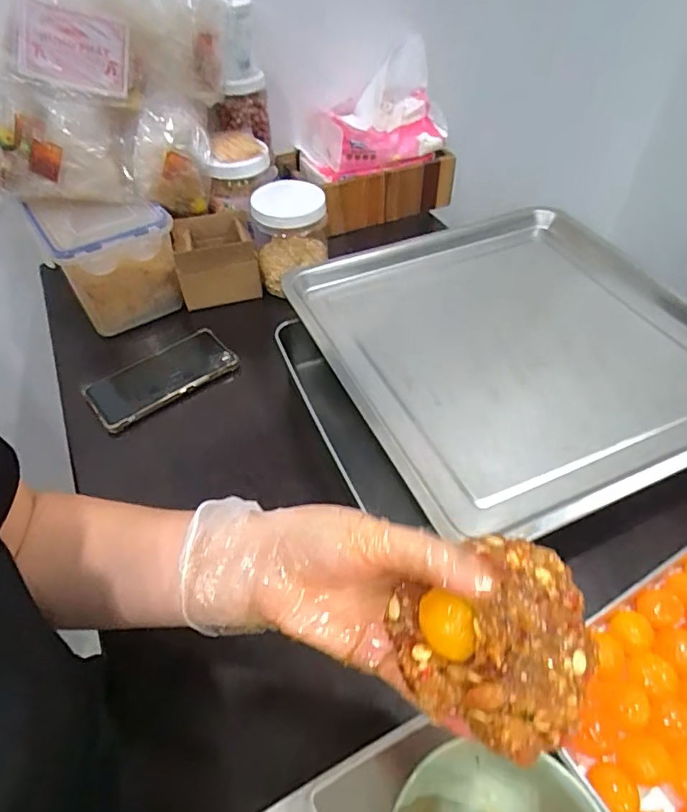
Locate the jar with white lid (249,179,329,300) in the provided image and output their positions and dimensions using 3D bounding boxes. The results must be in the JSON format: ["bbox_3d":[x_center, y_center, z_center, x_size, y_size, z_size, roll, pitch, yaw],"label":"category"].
[{"bbox_3d":[-0.071,-0.225,0.694,0.091,0.113,0.090,-6,49,-5],"label":"jar with white lid"}]

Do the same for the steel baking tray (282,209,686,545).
[{"bbox_3d":[0.178,-0.070,0.545,0.381,0.032,0.389,-20,52,-17],"label":"steel baking tray"}]

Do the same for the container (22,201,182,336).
[{"bbox_3d":[-0.284,-0.182,0.652,0.141,0.124,0.120,-26,54,-21],"label":"container"}]

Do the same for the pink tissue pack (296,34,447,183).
[{"bbox_3d":[0.036,-0.440,0.790,0.220,0.129,0.147,-25,53,-20],"label":"pink tissue pack"}]

